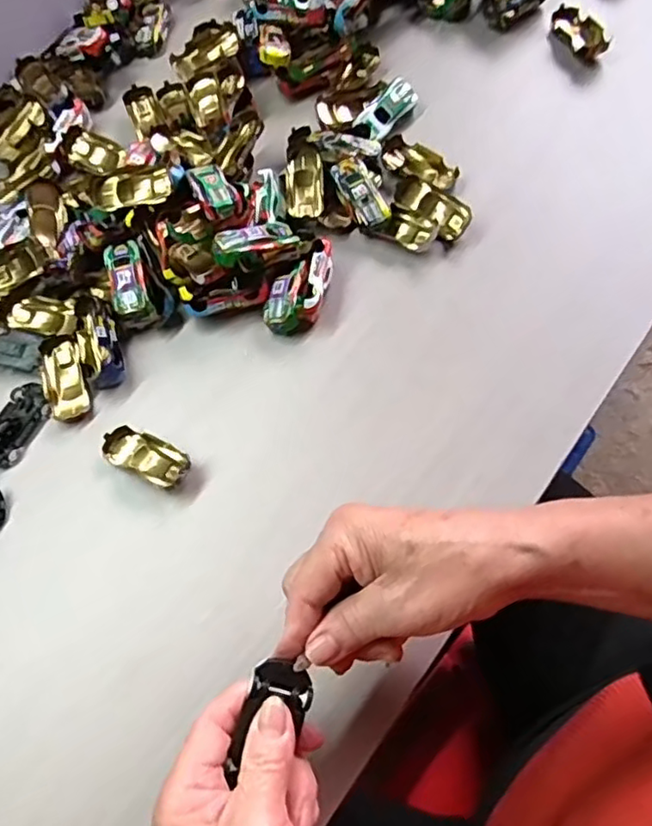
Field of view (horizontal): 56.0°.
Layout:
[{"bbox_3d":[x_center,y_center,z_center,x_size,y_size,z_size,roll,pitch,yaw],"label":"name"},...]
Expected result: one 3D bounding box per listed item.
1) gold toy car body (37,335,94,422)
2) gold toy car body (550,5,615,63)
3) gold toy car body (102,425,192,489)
[{"bbox_3d":[-0.191,-0.024,0.446,0.030,0.019,0.062,-21,70,-6],"label":"gold toy car body"},{"bbox_3d":[0.216,-0.326,0.527,0.036,0.016,0.065,-30,67,-6],"label":"gold toy car body"},{"bbox_3d":[-0.121,0.030,0.416,0.061,0.014,0.027,22,71,15],"label":"gold toy car body"}]

